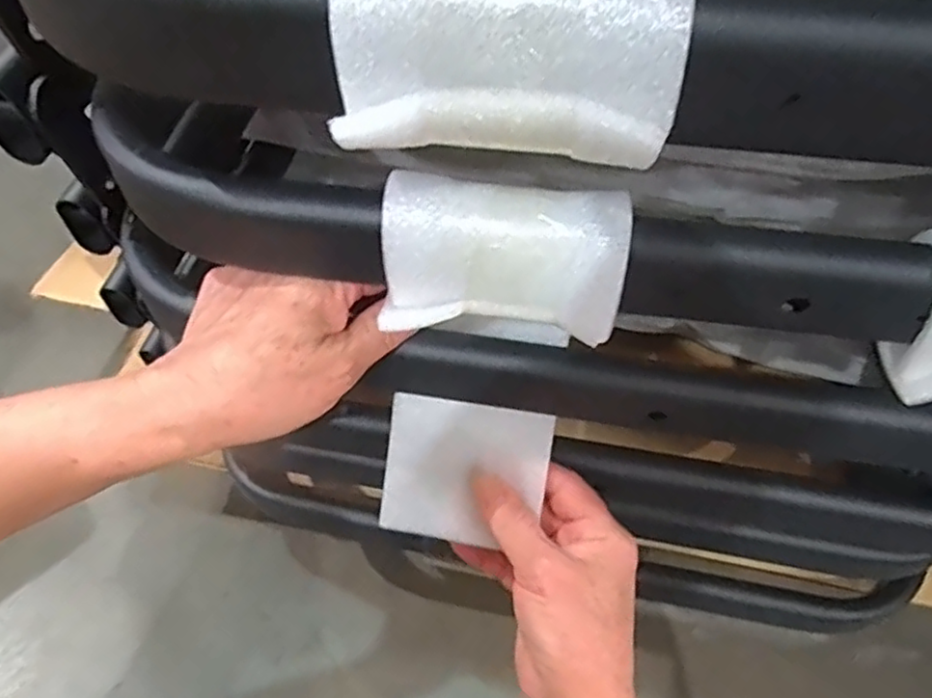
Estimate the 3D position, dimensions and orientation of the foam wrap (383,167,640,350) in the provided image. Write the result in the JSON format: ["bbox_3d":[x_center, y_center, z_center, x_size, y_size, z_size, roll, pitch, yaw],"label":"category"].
[{"bbox_3d":[0.012,-0.028,0.230,0.077,0.043,0.032,7,54,5],"label":"foam wrap"}]

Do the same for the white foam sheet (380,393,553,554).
[{"bbox_3d":[0.000,0.062,0.338,0.078,0.004,0.069,8,95,7],"label":"white foam sheet"}]

